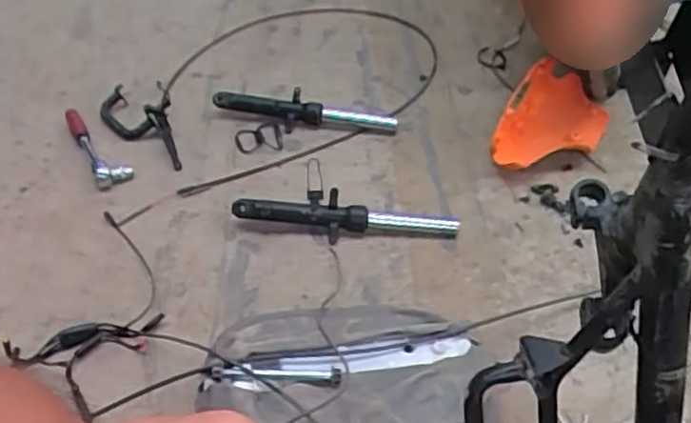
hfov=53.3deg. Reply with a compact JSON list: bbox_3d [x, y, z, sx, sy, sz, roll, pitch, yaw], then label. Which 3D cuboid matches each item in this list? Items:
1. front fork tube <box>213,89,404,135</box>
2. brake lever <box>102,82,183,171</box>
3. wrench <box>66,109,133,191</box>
[{"bbox_3d":[-0.072,-0.169,1.148,0.314,0.059,0.037,7,44,11],"label":"front fork tube"},{"bbox_3d":[-0.348,-0.155,1.160,0.114,0.056,0.249,-17,45,-15],"label":"brake lever"},{"bbox_3d":[-0.417,-0.113,1.151,0.058,0.045,0.219,-25,47,-22],"label":"wrench"}]

